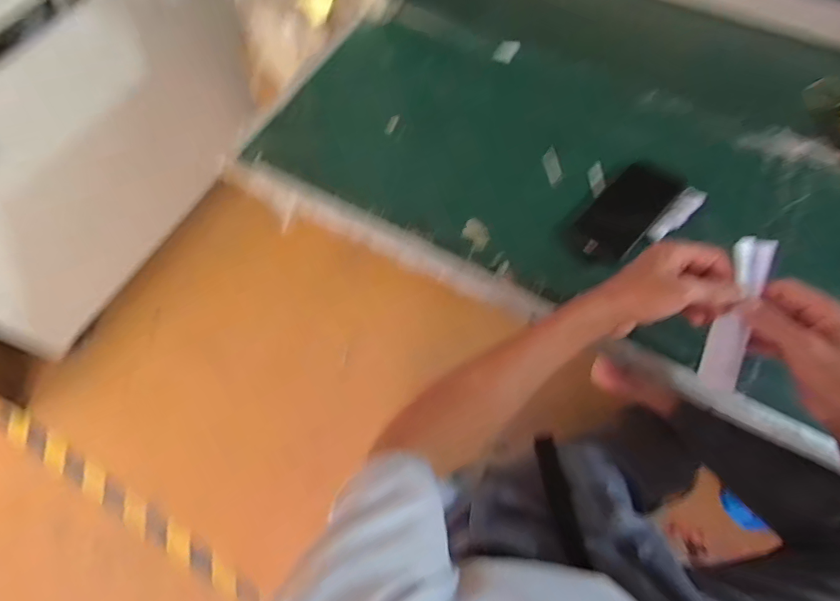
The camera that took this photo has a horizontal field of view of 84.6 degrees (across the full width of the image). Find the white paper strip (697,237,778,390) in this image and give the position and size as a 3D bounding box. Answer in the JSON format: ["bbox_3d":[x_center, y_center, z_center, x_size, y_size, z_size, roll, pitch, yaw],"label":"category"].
[{"bbox_3d":[0.299,0.016,0.438,0.031,0.025,0.149,7,107,3],"label":"white paper strip"}]

